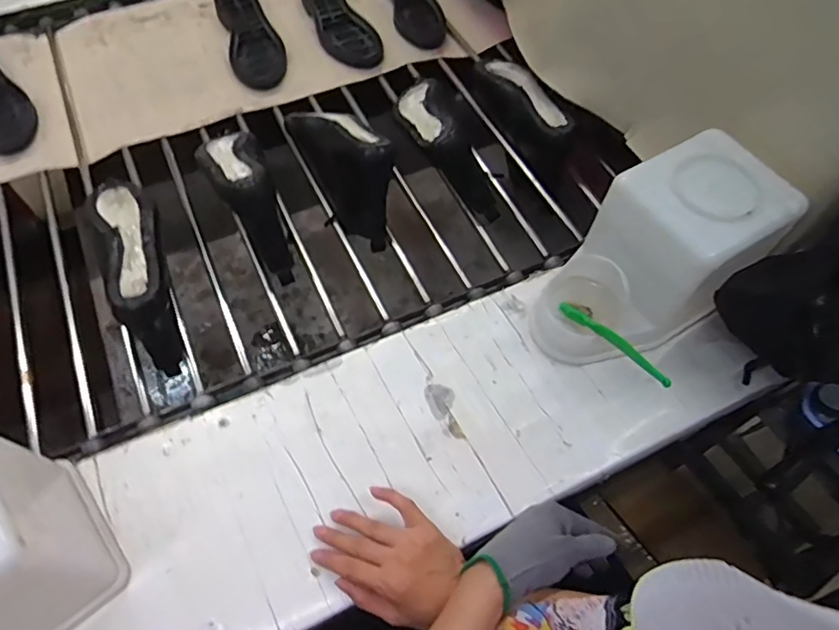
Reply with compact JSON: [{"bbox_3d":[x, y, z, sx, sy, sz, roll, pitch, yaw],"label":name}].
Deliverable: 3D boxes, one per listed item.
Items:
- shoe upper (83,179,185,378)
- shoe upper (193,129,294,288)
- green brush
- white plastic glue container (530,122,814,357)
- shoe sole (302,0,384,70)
[{"bbox_3d":[-0.347,-0.061,0.698,0.075,0.120,0.247,-25,64,-15],"label":"shoe upper"},{"bbox_3d":[-0.208,-0.152,0.685,0.079,0.110,0.225,-24,83,-16],"label":"shoe upper"},{"bbox_3d":[0.187,0.024,0.536,0.018,0.011,0.163,-16,28,-12],"label":"green brush"},{"bbox_3d":[0.242,-0.052,0.580,0.226,0.172,0.139,-33,66,-18],"label":"white plastic glue container"},{"bbox_3d":[-0.133,-0.507,0.939,0.093,0.033,0.245,-19,62,-12],"label":"shoe sole"}]

